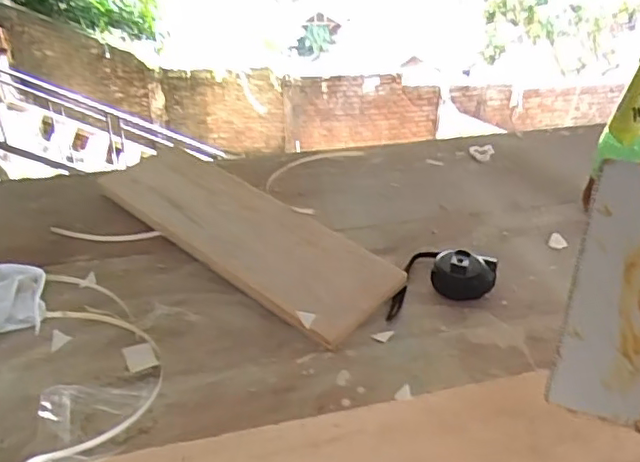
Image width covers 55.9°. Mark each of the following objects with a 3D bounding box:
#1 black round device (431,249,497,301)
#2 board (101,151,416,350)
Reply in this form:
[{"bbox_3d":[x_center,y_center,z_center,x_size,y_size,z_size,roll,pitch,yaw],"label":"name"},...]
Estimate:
[{"bbox_3d":[0.158,0.046,0.665,0.064,0.042,0.064,0,34,0],"label":"black round device"},{"bbox_3d":[-0.102,-0.008,0.742,0.426,0.012,0.136,29,51,32],"label":"board"}]

